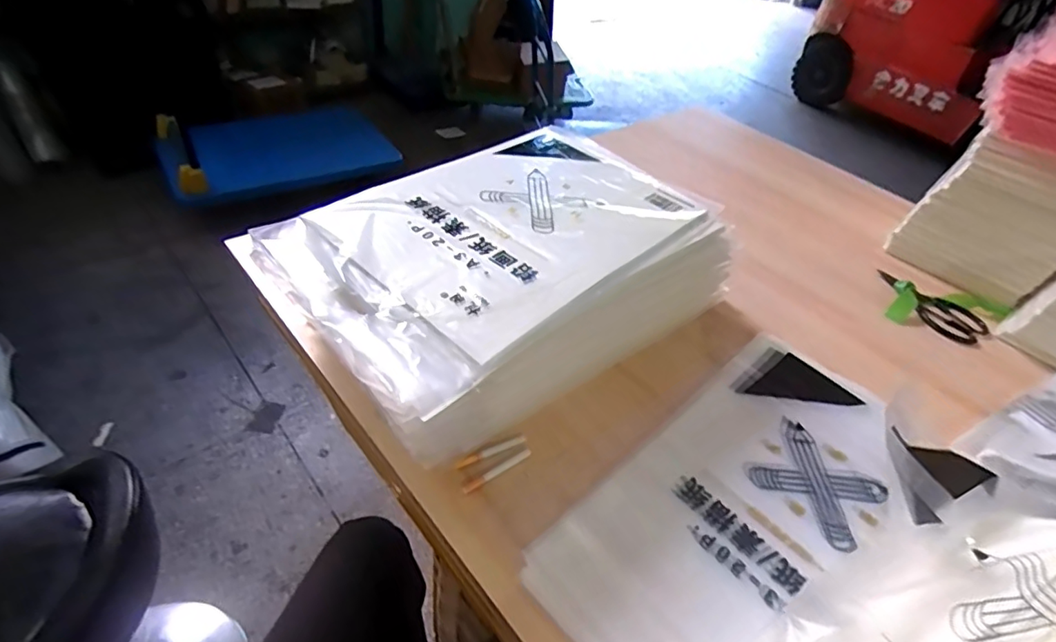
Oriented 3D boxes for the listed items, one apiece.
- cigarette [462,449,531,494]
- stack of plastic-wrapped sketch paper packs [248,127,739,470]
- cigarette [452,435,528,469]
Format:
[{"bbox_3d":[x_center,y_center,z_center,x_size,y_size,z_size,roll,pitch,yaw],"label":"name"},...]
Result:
[{"bbox_3d":[-0.031,0.155,0.557,0.082,0.004,0.009,-25,53,-31],"label":"cigarette"},{"bbox_3d":[-0.016,-0.071,0.672,0.504,0.137,0.330,-29,55,-33],"label":"stack of plastic-wrapped sketch paper packs"},{"bbox_3d":[-0.040,0.138,0.572,0.084,0.010,0.009,-19,49,-23],"label":"cigarette"}]

